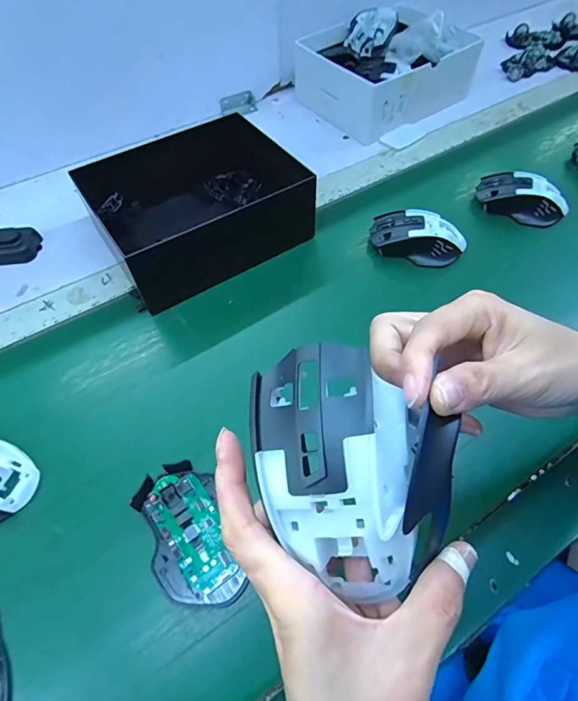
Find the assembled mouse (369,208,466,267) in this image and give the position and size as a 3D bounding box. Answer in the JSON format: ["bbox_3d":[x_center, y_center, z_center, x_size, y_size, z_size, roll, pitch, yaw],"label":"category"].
[{"bbox_3d":[0.155,-0.138,0.497,0.109,0.037,0.057,17,58,11],"label":"assembled mouse"}]

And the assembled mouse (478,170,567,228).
[{"bbox_3d":[0.308,-0.201,0.549,0.115,0.043,0.060,24,60,15],"label":"assembled mouse"}]

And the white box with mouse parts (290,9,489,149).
[{"bbox_3d":[0.157,-0.454,0.667,0.244,0.099,0.210,-28,61,-17],"label":"white box with mouse parts"}]

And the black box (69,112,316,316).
[{"bbox_3d":[-0.106,-0.172,0.498,0.219,0.081,0.188,-28,61,-17],"label":"black box"}]

